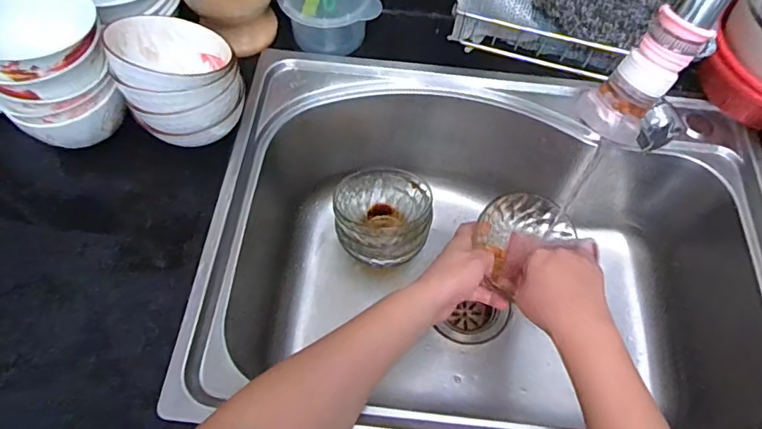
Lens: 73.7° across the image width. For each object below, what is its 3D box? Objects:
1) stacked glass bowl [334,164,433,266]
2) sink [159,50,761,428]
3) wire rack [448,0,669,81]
[{"bbox_3d":[0.002,-0.004,0.641,0.114,0.082,0.114,1,63,-2],"label":"stacked glass bowl"},{"bbox_3d":[0.124,0.051,0.611,0.572,0.219,0.430,6,63,1],"label":"sink"},{"bbox_3d":[0.149,-0.189,0.461,0.159,0.058,0.090,14,63,6],"label":"wire rack"}]

